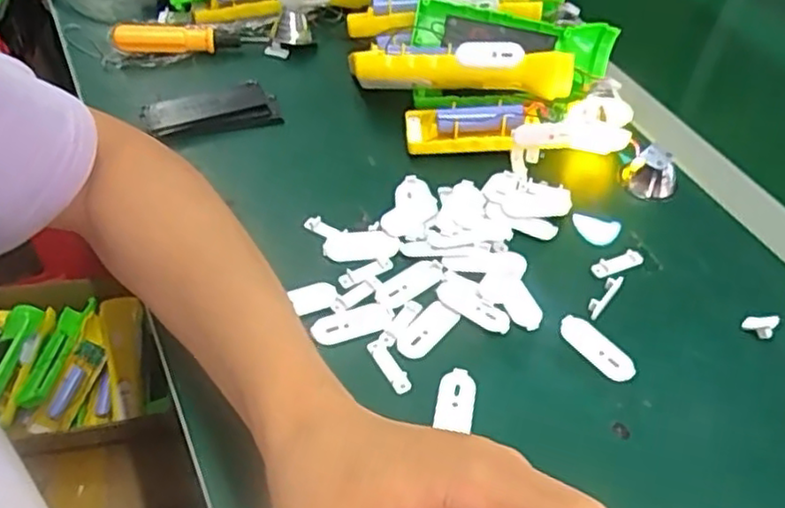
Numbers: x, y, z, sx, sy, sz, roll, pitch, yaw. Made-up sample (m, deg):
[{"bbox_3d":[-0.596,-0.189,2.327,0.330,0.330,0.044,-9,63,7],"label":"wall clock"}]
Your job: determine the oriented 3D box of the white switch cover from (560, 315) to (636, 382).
[{"bbox_3d":[0.121,0.055,0.410,0.018,0.004,0.050,-29,57,-24],"label":"white switch cover"}]

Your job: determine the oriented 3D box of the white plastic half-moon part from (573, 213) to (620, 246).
[{"bbox_3d":[0.140,-0.016,0.476,0.033,0.005,0.022,9,50,4],"label":"white plastic half-moon part"}]

